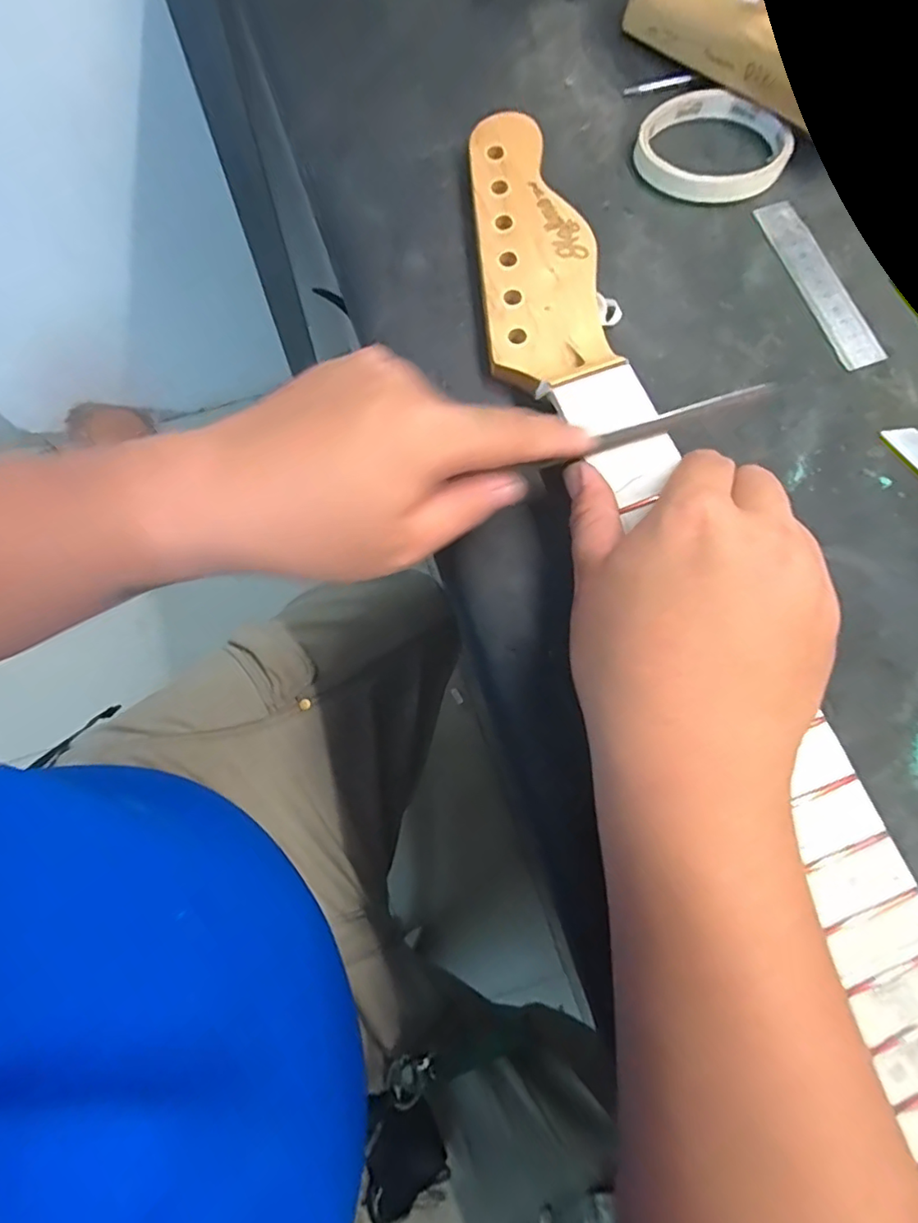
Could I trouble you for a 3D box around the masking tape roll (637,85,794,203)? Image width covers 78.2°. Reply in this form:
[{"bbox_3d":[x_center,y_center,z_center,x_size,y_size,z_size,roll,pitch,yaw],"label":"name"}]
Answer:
[{"bbox_3d":[0.160,-0.293,0.355,0.089,0.012,0.089,0,77,0],"label":"masking tape roll"}]

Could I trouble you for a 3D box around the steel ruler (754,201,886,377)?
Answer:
[{"bbox_3d":[0.214,-0.195,0.335,0.028,0.004,0.119,-18,77,-4],"label":"steel ruler"}]

